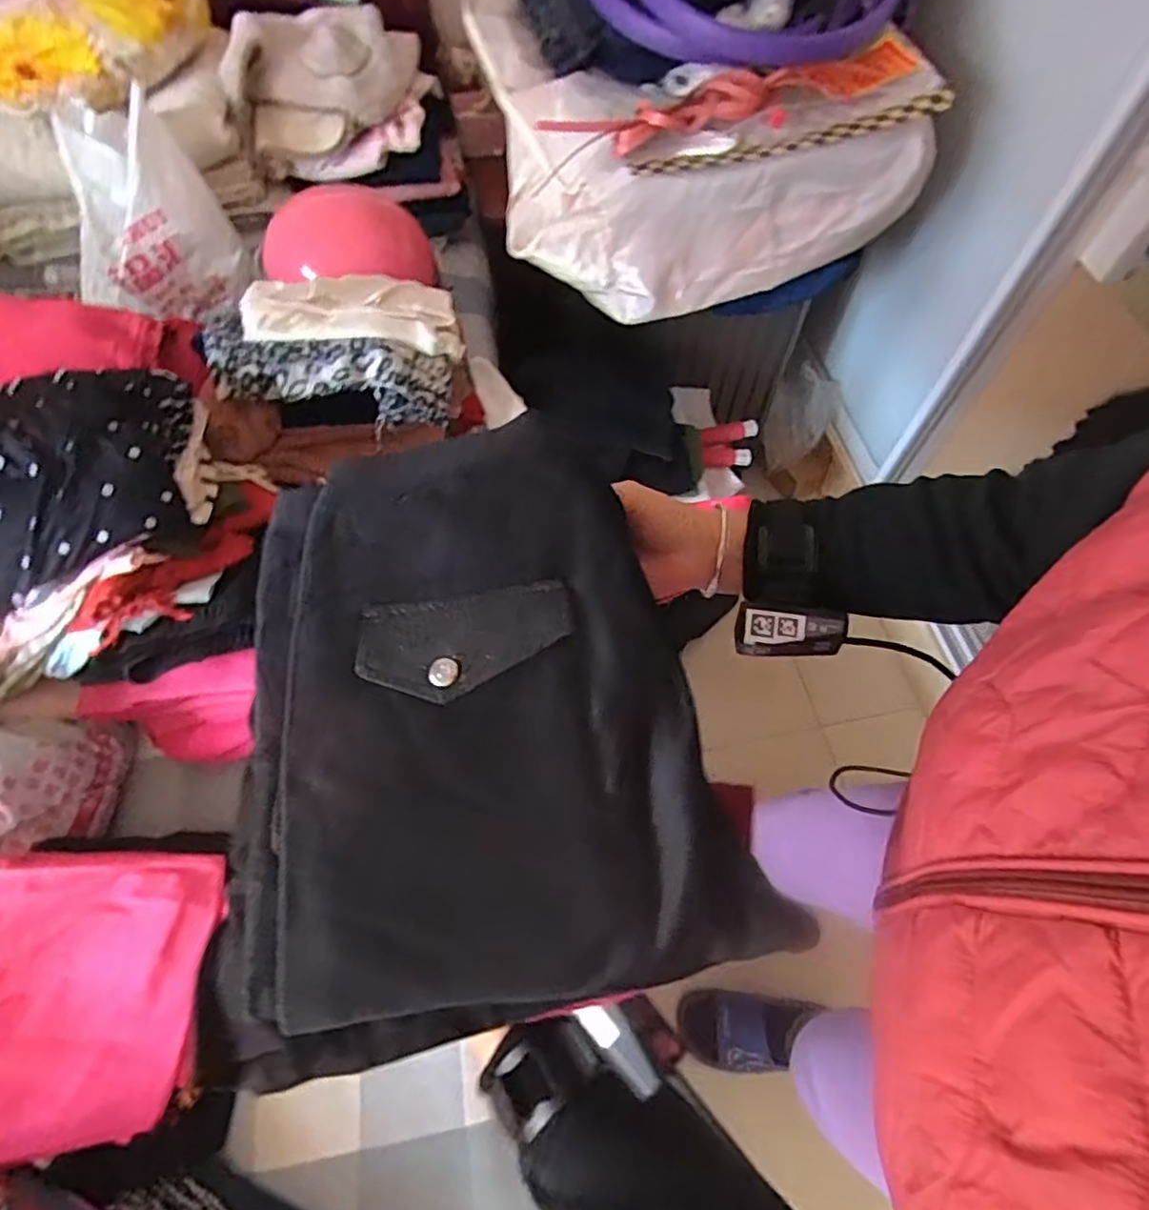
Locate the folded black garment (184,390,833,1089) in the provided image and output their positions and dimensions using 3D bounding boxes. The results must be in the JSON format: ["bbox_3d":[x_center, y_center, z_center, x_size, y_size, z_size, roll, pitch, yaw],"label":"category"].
[{"bbox_3d":[-0.064,0.050,0.346,0.263,0.069,0.301,-11,63,-6],"label":"folded black garment"}]

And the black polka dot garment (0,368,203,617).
[{"bbox_3d":[-0.527,-0.138,0.647,0.238,0.082,0.230,-15,63,-7],"label":"black polka dot garment"}]

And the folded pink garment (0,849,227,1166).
[{"bbox_3d":[-0.456,0.355,0.592,0.236,0.063,0.235,3,64,-11],"label":"folded pink garment"}]

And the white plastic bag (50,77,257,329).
[{"bbox_3d":[-0.659,-0.571,0.963,0.179,0.228,0.197,19,64,10],"label":"white plastic bag"}]

